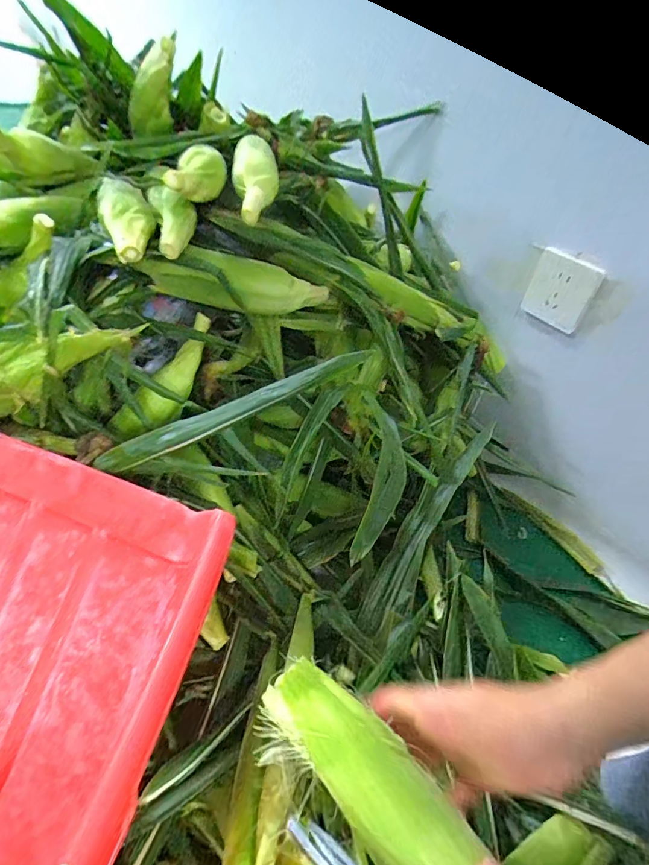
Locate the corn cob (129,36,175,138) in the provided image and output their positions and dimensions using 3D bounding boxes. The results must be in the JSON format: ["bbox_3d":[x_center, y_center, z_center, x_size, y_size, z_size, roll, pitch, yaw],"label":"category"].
[{"bbox_3d":[-0.245,-0.487,0.612,0.052,0.149,0.063,-36,98,-34],"label":"corn cob"}]

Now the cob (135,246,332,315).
[{"bbox_3d":[-0.102,-0.188,0.535,0.239,0.058,0.046,-1,44,-29],"label":"cob"}]

